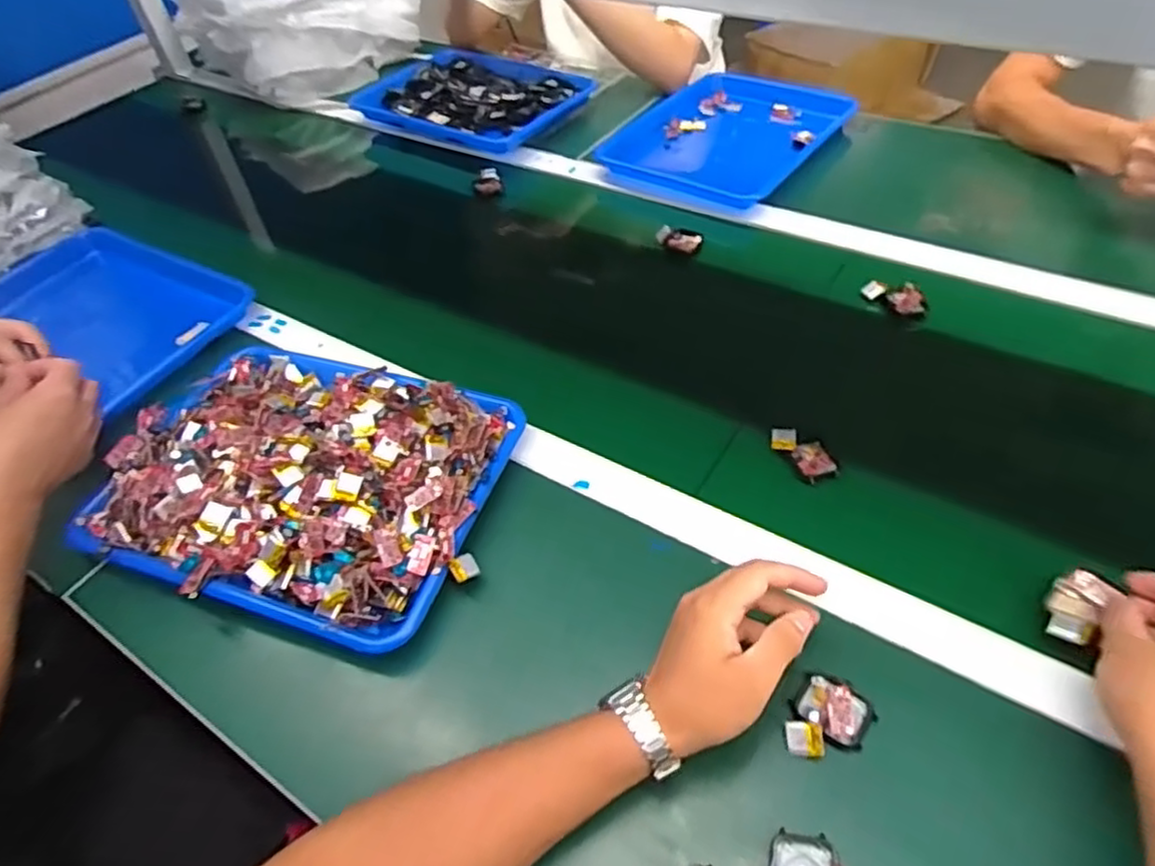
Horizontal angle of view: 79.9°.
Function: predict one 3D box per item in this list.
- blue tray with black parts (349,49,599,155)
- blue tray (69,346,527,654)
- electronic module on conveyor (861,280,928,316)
[{"bbox_3d":[-0.171,-0.526,1.075,0.347,0.037,0.217,24,56,25],"label":"blue tray with black parts"},{"bbox_3d":[-0.236,0.030,0.599,0.341,0.043,0.258,15,52,19],"label":"blue tray"},{"bbox_3d":[0.329,-0.142,0.712,0.064,0.023,0.019,30,59,29],"label":"electronic module on conveyor"}]

